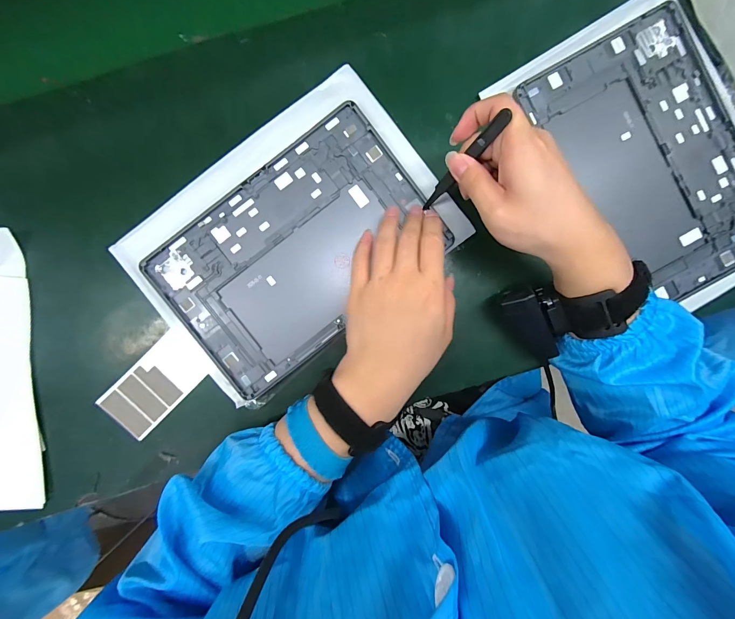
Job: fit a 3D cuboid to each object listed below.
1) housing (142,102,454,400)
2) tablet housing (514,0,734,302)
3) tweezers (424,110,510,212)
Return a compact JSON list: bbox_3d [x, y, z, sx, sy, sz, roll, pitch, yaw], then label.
[{"bbox_3d":[-0.066,-0.054,0.315,0.253,0.007,0.167,-37,93,1],"label":"housing"},{"bbox_3d":[0.282,-0.143,0.314,0.160,0.007,0.255,-32,93,1],"label":"tablet housing"},{"bbox_3d":[0.073,-0.112,0.264,0.011,0.100,0.010,44,64,-3],"label":"tweezers"}]

